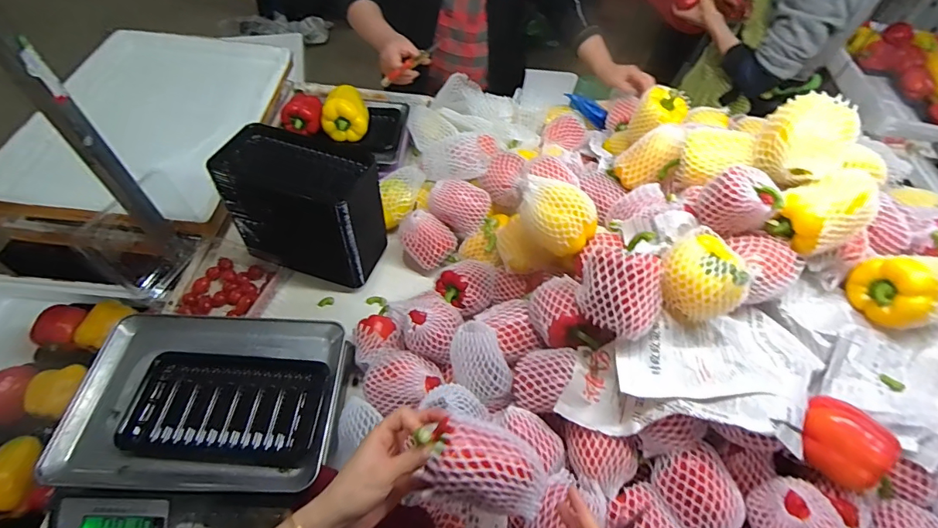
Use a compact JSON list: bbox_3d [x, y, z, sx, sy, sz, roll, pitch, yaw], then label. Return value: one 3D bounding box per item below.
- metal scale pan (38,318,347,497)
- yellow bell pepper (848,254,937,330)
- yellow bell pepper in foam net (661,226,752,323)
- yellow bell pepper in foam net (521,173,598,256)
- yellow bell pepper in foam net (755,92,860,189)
[{"bbox_3d":[-0.342,0.172,0.606,0.318,0.038,0.234,1,54,-2],"label":"metal scale pan"},{"bbox_3d":[0.583,0.035,0.615,0.089,0.087,0.103,-23,59,-18],"label":"yellow bell pepper"},{"bbox_3d":[0.298,0.015,0.577,0.092,0.094,0.098,1,54,-2],"label":"yellow bell pepper in foam net"},{"bbox_3d":[0.133,-0.074,0.683,0.120,0.074,0.079,18,56,10],"label":"yellow bell pepper in foam net"},{"bbox_3d":[0.464,-0.176,0.623,0.113,0.087,0.112,-27,60,-20],"label":"yellow bell pepper in foam net"}]

